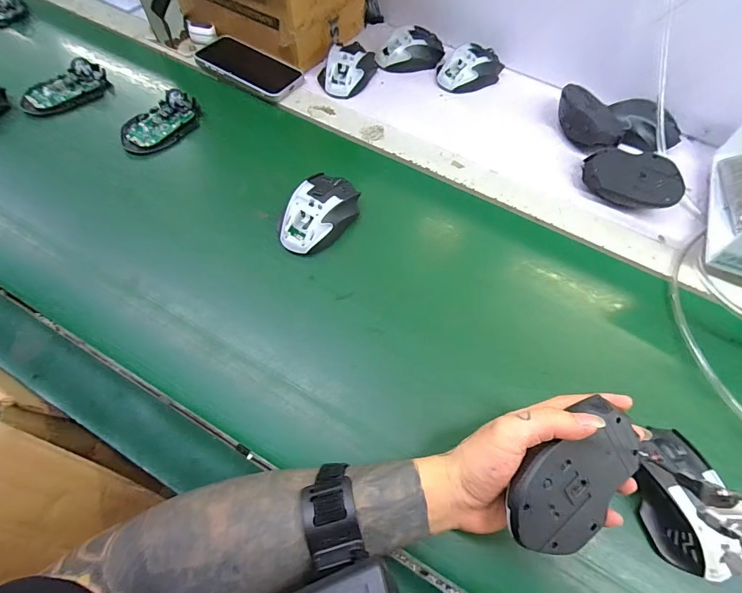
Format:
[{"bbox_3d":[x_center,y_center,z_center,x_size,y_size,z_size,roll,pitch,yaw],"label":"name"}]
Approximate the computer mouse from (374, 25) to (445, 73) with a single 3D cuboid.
[{"bbox_3d":[0.063,-0.409,0.610,0.112,0.036,0.069,-11,65,-9],"label":"computer mouse"}]

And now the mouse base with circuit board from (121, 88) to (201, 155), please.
[{"bbox_3d":[-0.285,-0.239,0.502,0.110,0.023,0.067,-36,71,-19],"label":"mouse base with circuit board"}]

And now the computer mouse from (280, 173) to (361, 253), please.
[{"bbox_3d":[-0.060,-0.101,0.442,0.065,0.038,0.111,29,65,11],"label":"computer mouse"}]

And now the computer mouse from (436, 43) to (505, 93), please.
[{"bbox_3d":[0.161,-0.371,0.598,0.115,0.036,0.074,-31,69,-18],"label":"computer mouse"}]

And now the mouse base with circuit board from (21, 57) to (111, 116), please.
[{"bbox_3d":[-0.432,-0.294,0.519,0.111,0.024,0.063,-35,70,-19],"label":"mouse base with circuit board"}]

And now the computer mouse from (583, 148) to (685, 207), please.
[{"bbox_3d":[0.340,-0.151,0.489,0.117,0.045,0.080,25,64,9],"label":"computer mouse"}]

